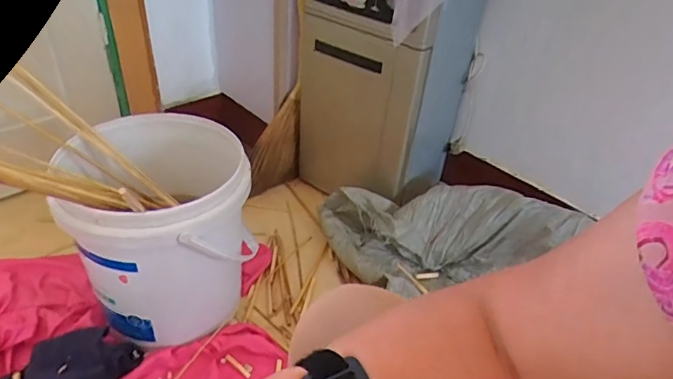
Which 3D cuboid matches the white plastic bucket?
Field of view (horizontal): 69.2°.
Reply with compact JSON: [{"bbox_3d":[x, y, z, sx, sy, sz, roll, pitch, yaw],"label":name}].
[{"bbox_3d":[-0.297,0.070,0.847,0.279,0.316,0.305,-9,35,-20],"label":"white plastic bucket"}]

